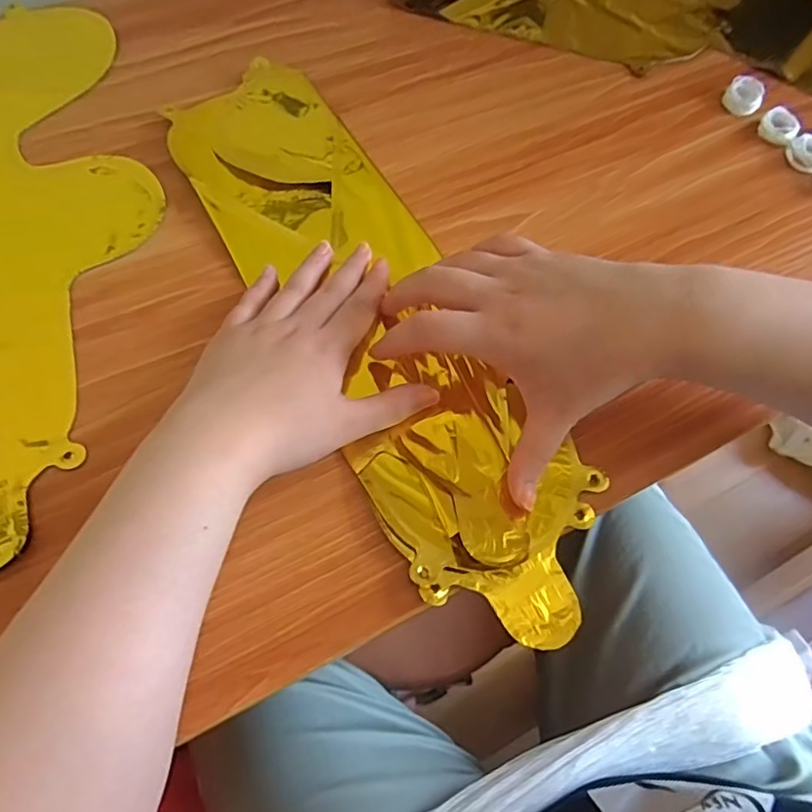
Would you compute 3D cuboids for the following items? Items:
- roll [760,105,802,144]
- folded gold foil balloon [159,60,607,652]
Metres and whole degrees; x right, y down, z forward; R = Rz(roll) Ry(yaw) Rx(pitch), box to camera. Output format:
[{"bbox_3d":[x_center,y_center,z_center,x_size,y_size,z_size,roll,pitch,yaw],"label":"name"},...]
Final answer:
[{"bbox_3d":[0.292,-0.218,0.450,0.028,0.014,0.026,1,65,-3],"label":"roll"},{"bbox_3d":[-0.024,-0.060,0.359,0.121,0.018,0.421,-24,71,-14],"label":"folded gold foil balloon"}]

